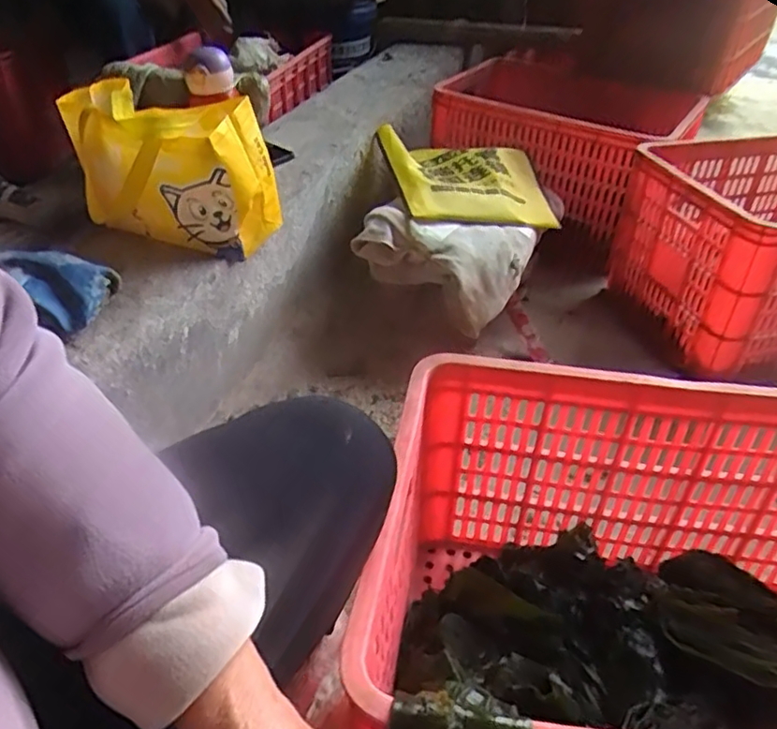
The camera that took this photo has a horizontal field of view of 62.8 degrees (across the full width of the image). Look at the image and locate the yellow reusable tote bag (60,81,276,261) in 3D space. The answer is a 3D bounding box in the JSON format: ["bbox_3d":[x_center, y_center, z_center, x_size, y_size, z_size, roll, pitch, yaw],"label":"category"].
[{"bbox_3d":[-0.294,-0.258,0.857,0.227,0.189,0.179,18,43,23],"label":"yellow reusable tote bag"}]

